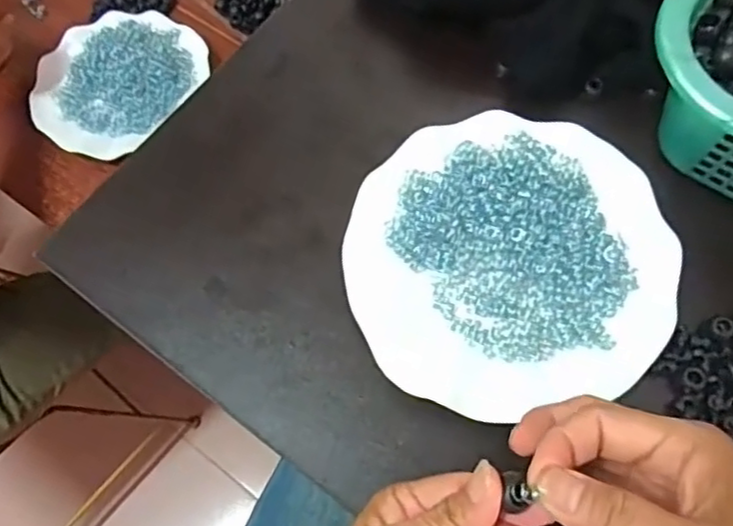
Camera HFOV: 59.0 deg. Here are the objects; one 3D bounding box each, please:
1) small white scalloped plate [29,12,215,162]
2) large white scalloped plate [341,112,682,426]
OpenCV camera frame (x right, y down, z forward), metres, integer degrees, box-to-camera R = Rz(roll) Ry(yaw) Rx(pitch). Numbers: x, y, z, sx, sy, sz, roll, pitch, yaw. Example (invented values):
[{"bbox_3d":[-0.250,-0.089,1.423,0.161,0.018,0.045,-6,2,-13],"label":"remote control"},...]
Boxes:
[{"bbox_3d":[-0.272,-0.203,0.703,0.159,0.022,0.184,41,75,16],"label":"small white scalloped plate"},{"bbox_3d":[0.081,-0.002,0.382,0.179,0.025,0.171,-1,68,2],"label":"large white scalloped plate"}]

